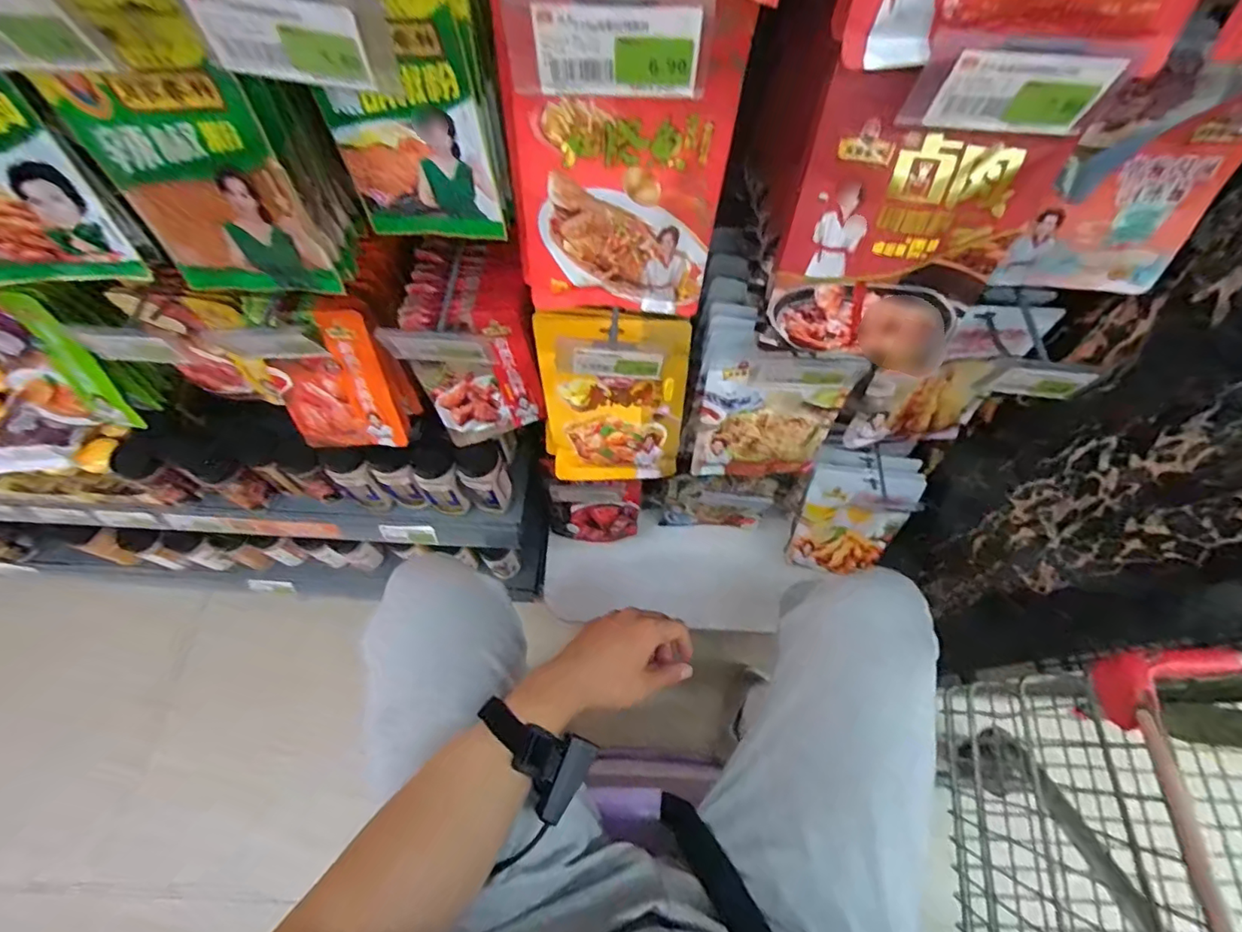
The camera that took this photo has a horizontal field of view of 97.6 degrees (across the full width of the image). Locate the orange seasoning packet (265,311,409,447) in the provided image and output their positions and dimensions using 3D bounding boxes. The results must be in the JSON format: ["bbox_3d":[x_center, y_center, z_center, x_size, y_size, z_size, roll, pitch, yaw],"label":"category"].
[{"bbox_3d":[-0.310,-0.084,0.589,0.111,0.168,0.015,-7,45,-7],"label":"orange seasoning packet"}]

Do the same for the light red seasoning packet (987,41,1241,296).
[{"bbox_3d":[0.401,-0.215,0.428,0.128,0.169,0.013,4,47,1],"label":"light red seasoning packet"}]

